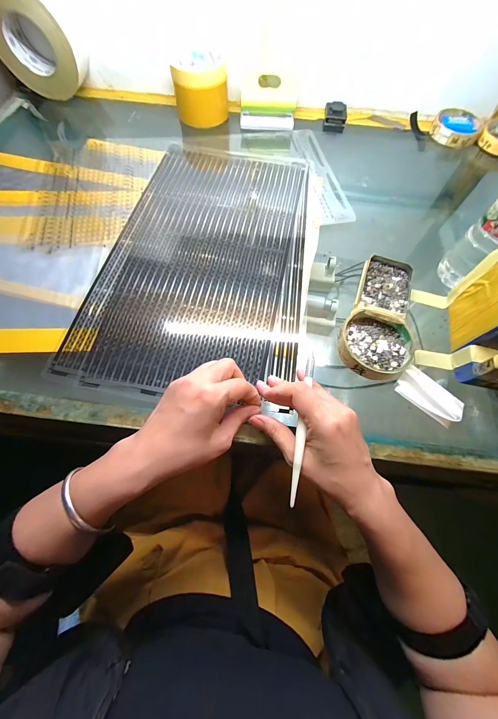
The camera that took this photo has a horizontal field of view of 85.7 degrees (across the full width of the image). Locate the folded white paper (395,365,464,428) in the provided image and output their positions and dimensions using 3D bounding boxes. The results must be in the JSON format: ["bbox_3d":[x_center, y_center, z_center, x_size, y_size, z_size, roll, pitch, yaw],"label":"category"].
[{"bbox_3d":[0.197,0.037,0.291,0.066,0.011,0.042,38,71,14],"label":"folded white paper"}]

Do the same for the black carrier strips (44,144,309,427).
[{"bbox_3d":[-0.047,-0.152,0.375,0.265,0.006,0.428,11,67,3],"label":"black carrier strips"}]

